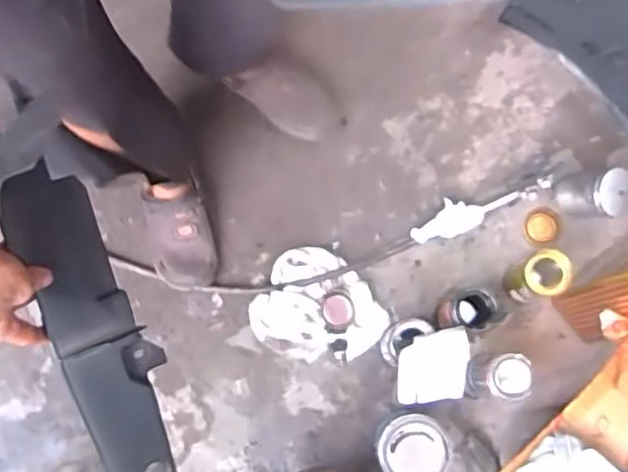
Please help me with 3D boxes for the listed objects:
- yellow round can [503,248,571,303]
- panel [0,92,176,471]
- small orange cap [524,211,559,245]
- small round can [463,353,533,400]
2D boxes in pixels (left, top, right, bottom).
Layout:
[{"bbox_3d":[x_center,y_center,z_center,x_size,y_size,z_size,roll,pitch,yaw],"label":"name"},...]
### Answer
[{"bbox_3d":[0.365,0.071,1.050,0.069,0.121,0.072,0,78,0],"label":"yellow round can"},{"bbox_3d":[-0.215,0.084,0.635,0.097,0.027,0.415,-35,115,-45],"label":"panel"},{"bbox_3d":[0.398,-0.014,1.125,0.058,0.012,0.057,0,78,0],"label":"small orange cap"},{"bbox_3d":[0.290,0.222,1.012,0.076,0.132,0.074,0,78,0],"label":"small round can"}]

